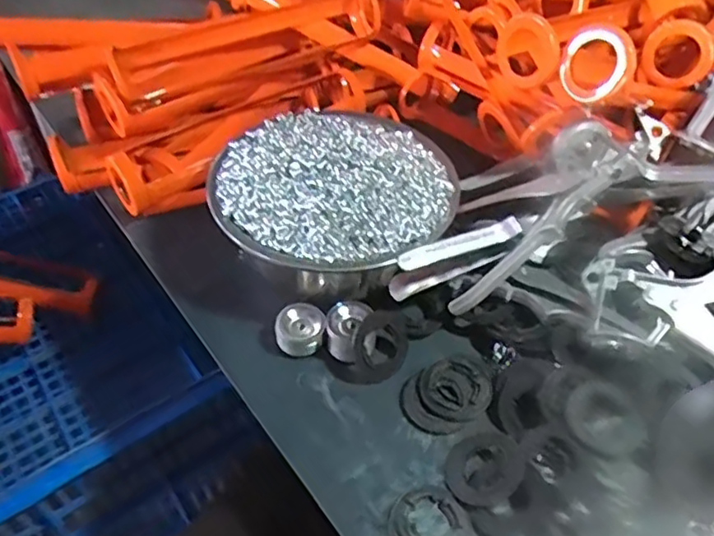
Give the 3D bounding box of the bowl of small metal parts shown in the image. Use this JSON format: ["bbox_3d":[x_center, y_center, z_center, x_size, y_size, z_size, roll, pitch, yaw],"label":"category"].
[{"bbox_3d":[-0.016,-0.057,0.487,0.176,0.064,0.181,0,46,0],"label":"bowl of small metal parts"}]

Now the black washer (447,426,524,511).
[{"bbox_3d":[0.077,0.123,0.382,0.050,0.009,0.042,-32,55,-27],"label":"black washer"}]

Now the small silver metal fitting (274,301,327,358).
[{"bbox_3d":[-0.041,0.047,0.454,0.034,0.028,0.035,-9,47,-9],"label":"small silver metal fitting"}]

